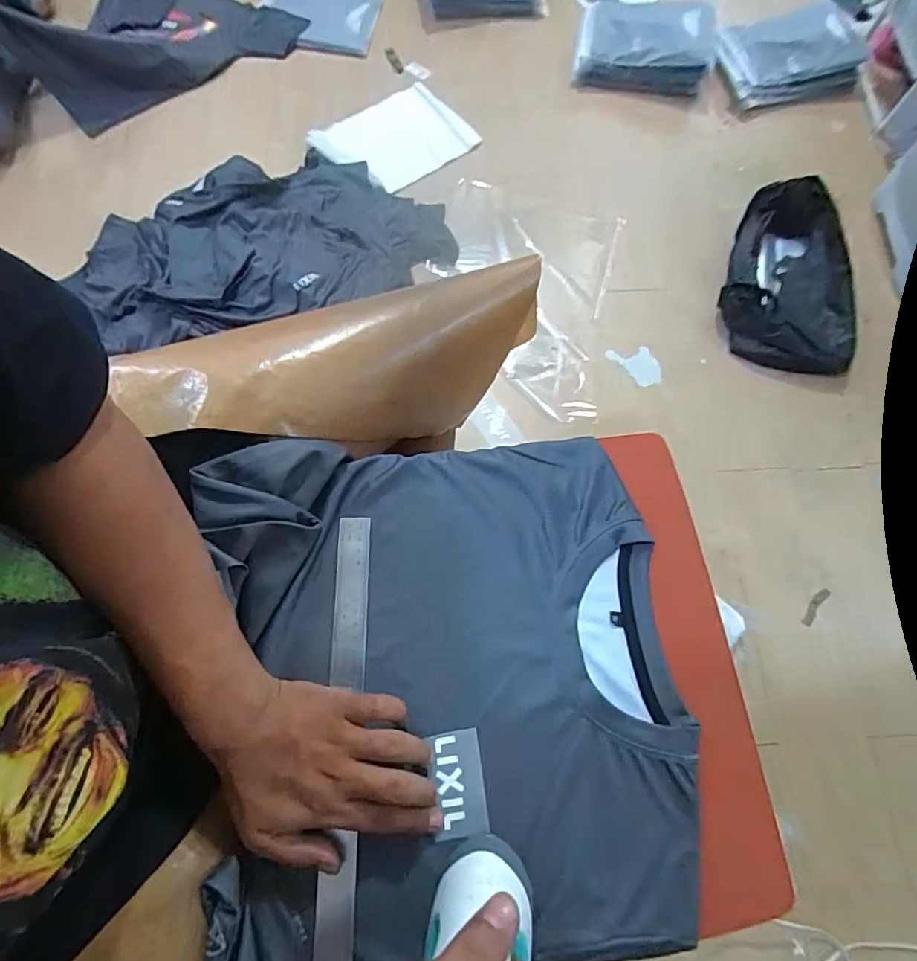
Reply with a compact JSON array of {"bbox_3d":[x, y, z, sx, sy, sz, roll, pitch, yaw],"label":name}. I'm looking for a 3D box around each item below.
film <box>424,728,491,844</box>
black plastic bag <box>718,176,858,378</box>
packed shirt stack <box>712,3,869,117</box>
[{"bbox_3d":[-0.001,0.225,0.387,0.039,0.005,0.068,-8,72,-4],"label":"film"},{"bbox_3d":[0.690,-0.431,1.088,0.253,0.137,0.396,4,71,0],"label":"black plastic bag"},{"bbox_3d":[0.844,-1.052,1.322,0.380,0.102,0.216,-17,72,-7],"label":"packed shirt stack"}]

